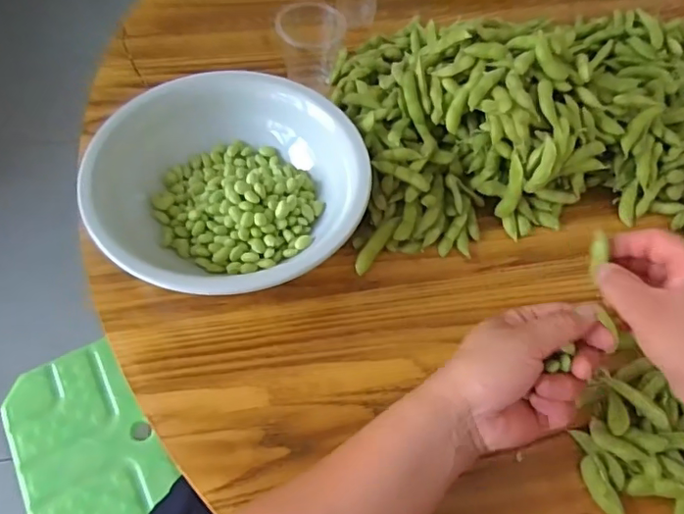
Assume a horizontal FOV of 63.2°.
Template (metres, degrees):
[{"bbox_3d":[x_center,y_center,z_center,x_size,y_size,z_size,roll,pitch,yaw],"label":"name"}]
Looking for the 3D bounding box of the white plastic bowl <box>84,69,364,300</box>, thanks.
[{"bbox_3d":[-0.095,-0.061,0.454,0.202,0.059,0.215,2,58,-3],"label":"white plastic bowl"}]

